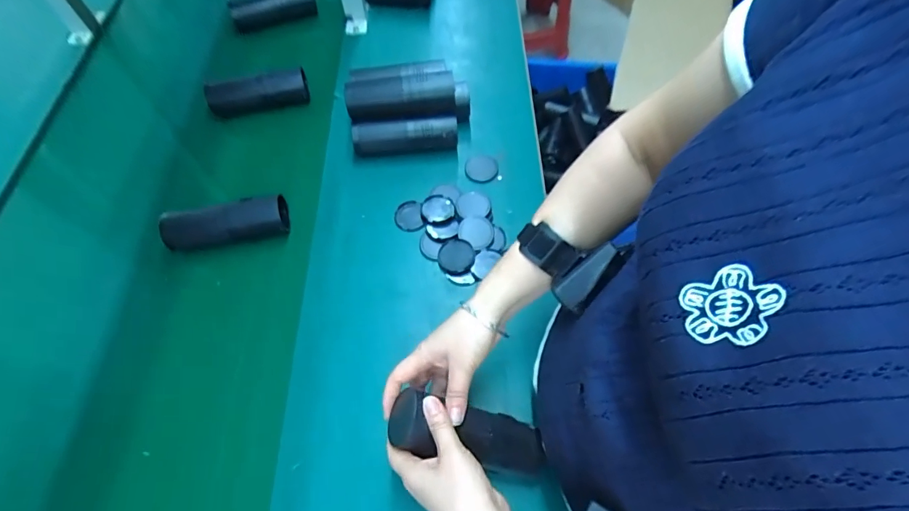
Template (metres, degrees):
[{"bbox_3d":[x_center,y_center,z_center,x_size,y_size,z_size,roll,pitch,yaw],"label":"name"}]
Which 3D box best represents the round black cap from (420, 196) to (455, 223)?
[{"bbox_3d":[-0.025,-0.068,0.649,0.047,0.007,0.050,0,61,0],"label":"round black cap"}]

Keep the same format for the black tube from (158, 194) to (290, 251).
[{"bbox_3d":[-0.325,-0.044,0.627,0.170,0.048,0.054,-10,62,-5],"label":"black tube"}]

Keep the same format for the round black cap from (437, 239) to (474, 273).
[{"bbox_3d":[0.001,0.000,0.609,0.048,0.006,0.049,0,61,0],"label":"round black cap"}]

